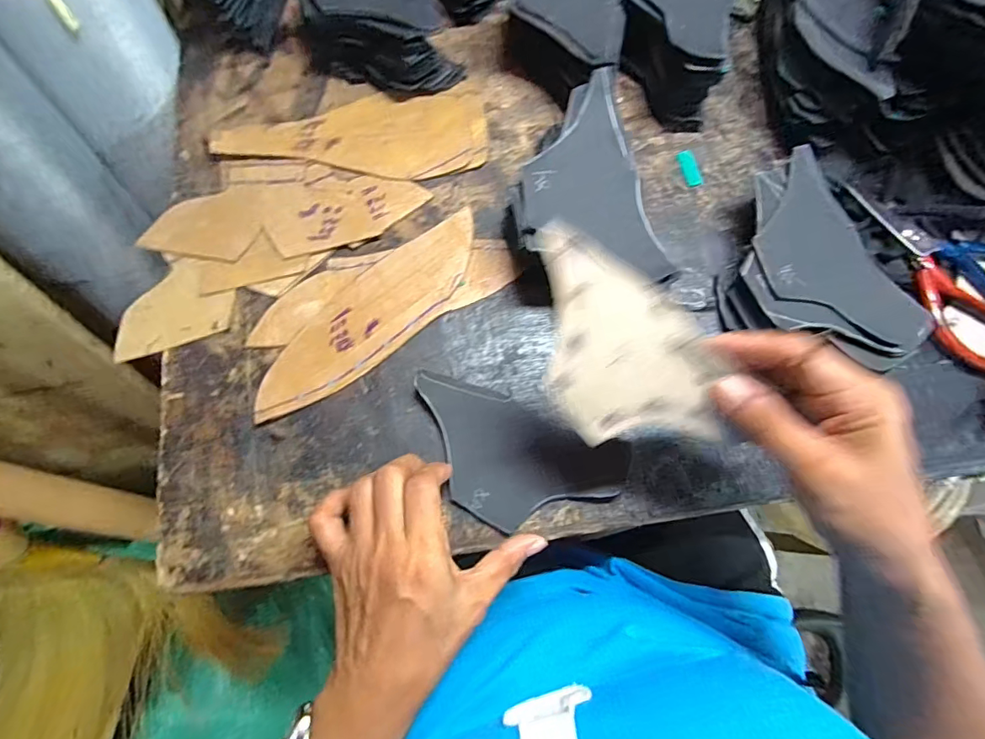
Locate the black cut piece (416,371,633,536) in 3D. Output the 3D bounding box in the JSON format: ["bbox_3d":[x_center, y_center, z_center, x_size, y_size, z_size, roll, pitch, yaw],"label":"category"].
[{"bbox_3d":[0.012,0.063,0.324,0.147,0.009,0.080,20,80,2],"label":"black cut piece"}]

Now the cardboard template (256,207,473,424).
[{"bbox_3d":[-0.087,-0.042,0.356,0.060,0.004,0.203,42,77,11],"label":"cardboard template"}]

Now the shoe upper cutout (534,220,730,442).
[{"bbox_3d":[0.071,-0.018,0.248,0.083,0.005,0.111,-3,102,7],"label":"shoe upper cutout"}]

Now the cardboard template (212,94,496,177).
[{"bbox_3d":[-0.113,-0.195,0.397,0.214,0.007,0.078,1,74,-1],"label":"cardboard template"}]

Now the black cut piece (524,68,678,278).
[{"bbox_3d":[0.058,-0.120,0.312,0.081,0.016,0.145,-11,75,-4],"label":"black cut piece"}]

